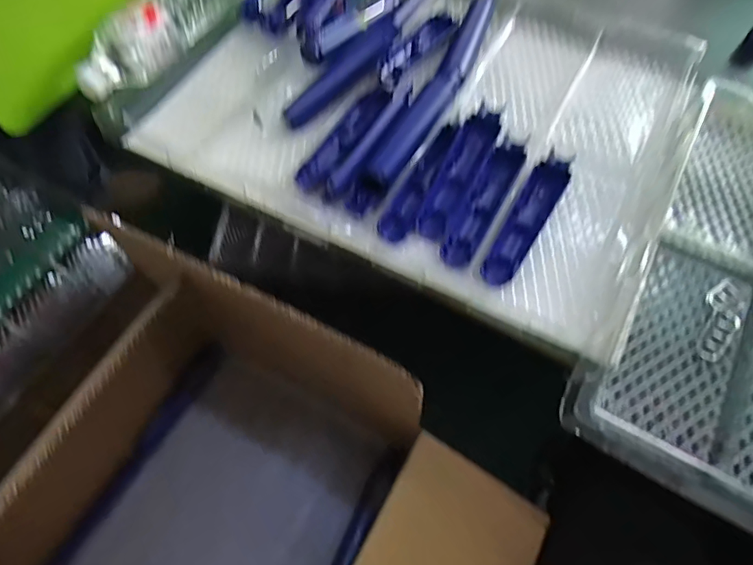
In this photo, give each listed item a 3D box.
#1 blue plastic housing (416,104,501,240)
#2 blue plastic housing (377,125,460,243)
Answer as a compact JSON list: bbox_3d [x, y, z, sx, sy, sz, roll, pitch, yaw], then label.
[{"bbox_3d":[0.086,-0.115,0.512,0.038,0.014,0.162,23,66,11],"label":"blue plastic housing"},{"bbox_3d":[0.048,-0.103,0.508,0.029,0.015,0.145,29,67,13],"label":"blue plastic housing"}]

